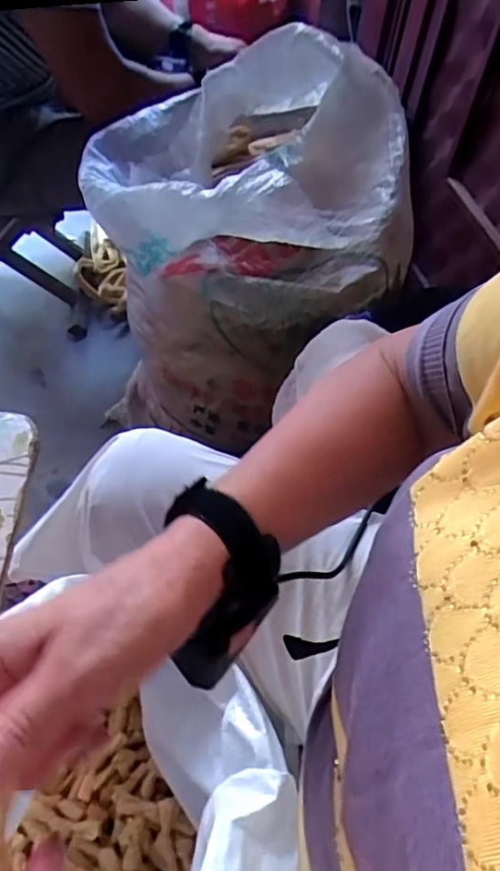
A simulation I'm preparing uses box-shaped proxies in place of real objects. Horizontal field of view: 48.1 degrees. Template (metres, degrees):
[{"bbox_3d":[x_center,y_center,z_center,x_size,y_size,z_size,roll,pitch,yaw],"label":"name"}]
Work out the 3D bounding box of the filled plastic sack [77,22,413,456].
[{"bbox_3d":[0.010,-0.249,0.864,0.403,0.494,0.400,18,54,9],"label":"filled plastic sack"}]

